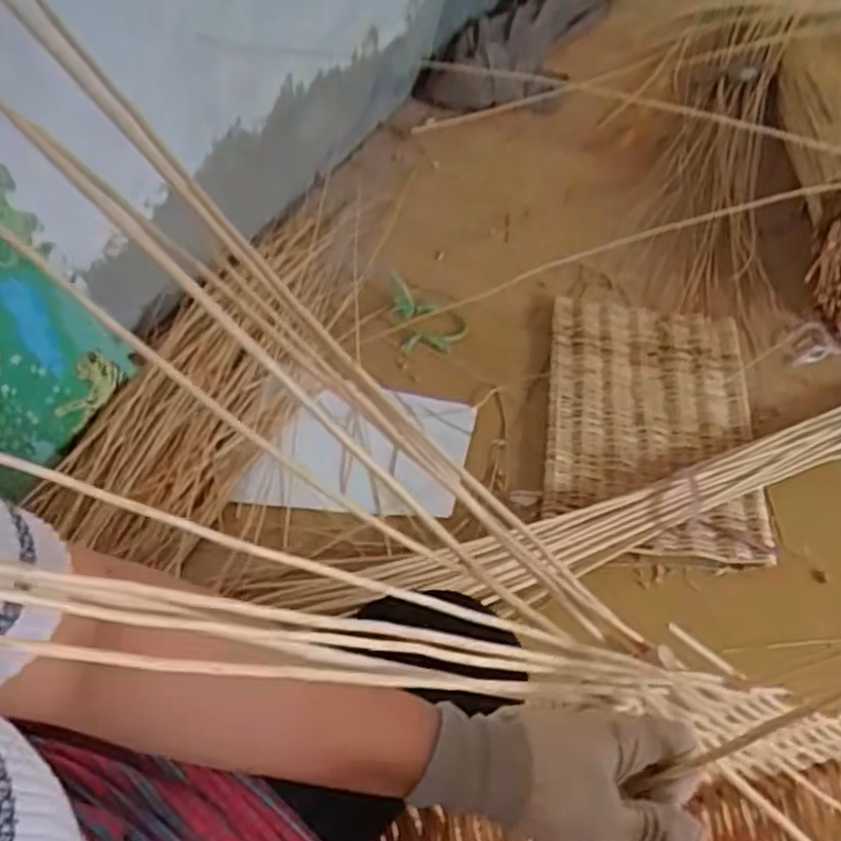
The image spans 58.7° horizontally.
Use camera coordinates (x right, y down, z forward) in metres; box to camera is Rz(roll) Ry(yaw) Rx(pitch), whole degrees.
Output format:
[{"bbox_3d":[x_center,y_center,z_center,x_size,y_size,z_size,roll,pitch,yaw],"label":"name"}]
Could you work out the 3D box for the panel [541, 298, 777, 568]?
[{"bbox_3d":[0.367,-0.012,1.190,0.320,0.025,0.490,8,51,5],"label":"panel"}]

